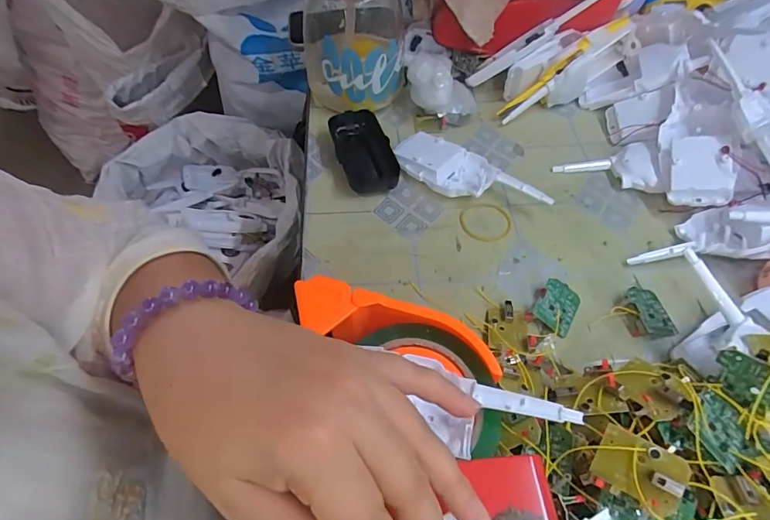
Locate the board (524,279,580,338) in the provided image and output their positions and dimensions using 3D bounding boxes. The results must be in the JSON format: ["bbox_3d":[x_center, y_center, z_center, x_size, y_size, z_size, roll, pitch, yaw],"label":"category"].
[{"bbox_3d":[0.140,0.039,0.360,0.034,0.012,0.046,37,62,1],"label":"board"}]

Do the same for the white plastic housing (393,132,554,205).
[{"bbox_3d":[0.084,-0.086,0.437,0.156,0.026,0.061,22,57,13],"label":"white plastic housing"}]

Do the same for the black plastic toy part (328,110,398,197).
[{"bbox_3d":[-0.020,-0.112,0.457,0.053,0.025,0.105,-15,57,-12],"label":"black plastic toy part"}]

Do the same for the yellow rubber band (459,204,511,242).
[{"bbox_3d":[0.096,-0.036,0.417,0.048,0.004,0.046,1,55,-2],"label":"yellow rubber band"}]

